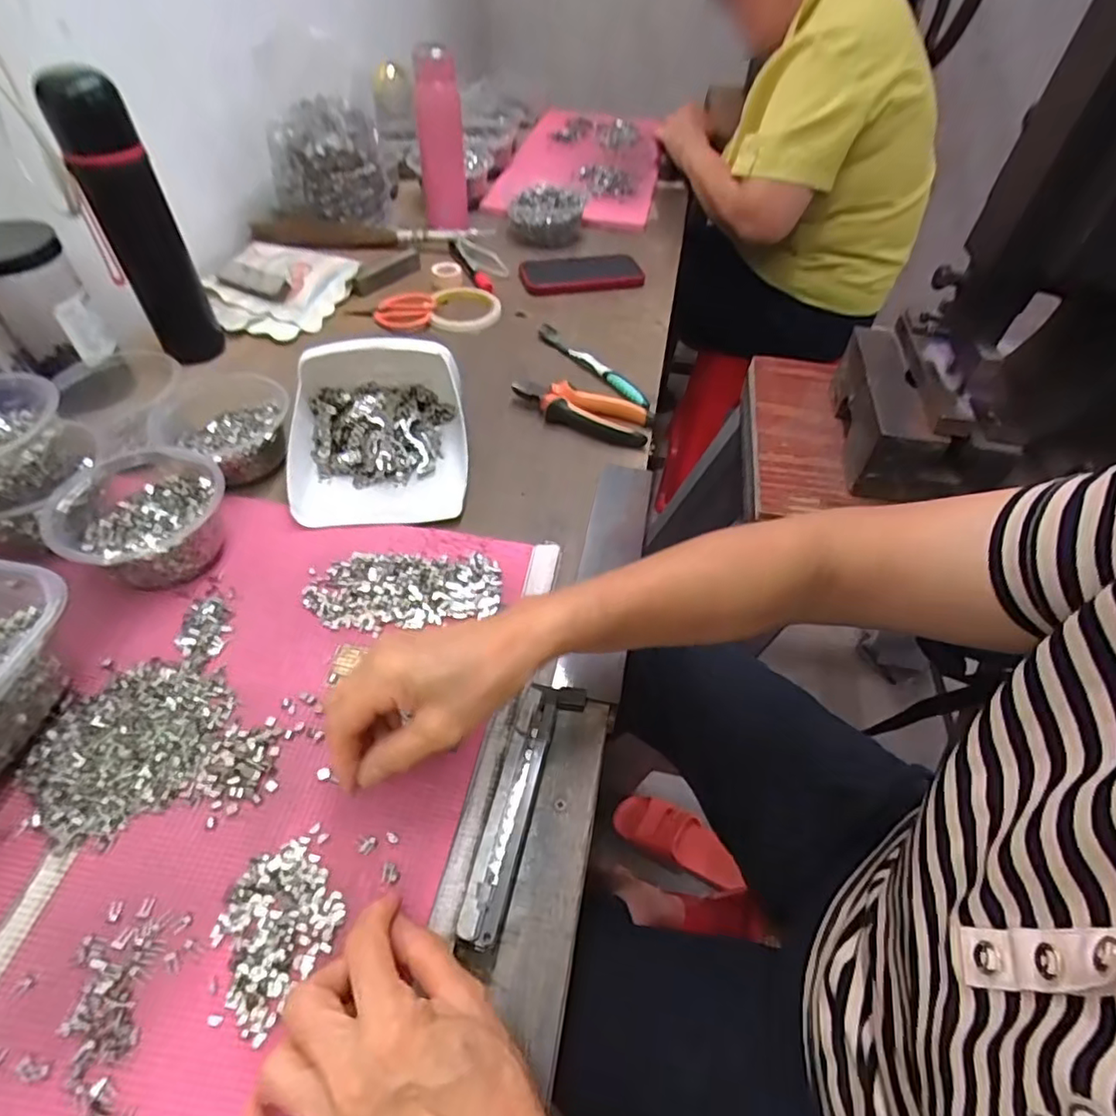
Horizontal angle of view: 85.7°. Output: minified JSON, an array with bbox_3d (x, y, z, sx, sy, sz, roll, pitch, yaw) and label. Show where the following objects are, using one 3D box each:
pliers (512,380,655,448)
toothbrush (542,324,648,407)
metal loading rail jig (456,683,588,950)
[{"bbox_3d":[0.025,-0.156,0.626,0.147,0.022,0.058,19,52,11],"label":"pliers"},{"bbox_3d":[0.038,-0.223,0.691,0.023,0.013,0.186,-30,56,-25],"label":"toothbrush"},{"bbox_3d":[-0.023,0.145,0.362,0.034,0.028,0.153,16,51,9],"label":"metal loading rail jig"}]

